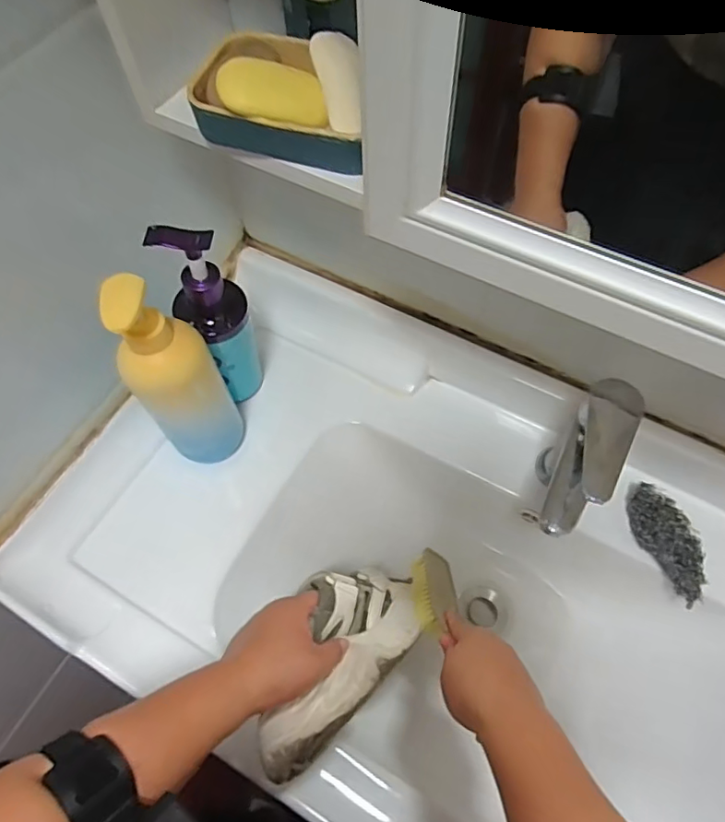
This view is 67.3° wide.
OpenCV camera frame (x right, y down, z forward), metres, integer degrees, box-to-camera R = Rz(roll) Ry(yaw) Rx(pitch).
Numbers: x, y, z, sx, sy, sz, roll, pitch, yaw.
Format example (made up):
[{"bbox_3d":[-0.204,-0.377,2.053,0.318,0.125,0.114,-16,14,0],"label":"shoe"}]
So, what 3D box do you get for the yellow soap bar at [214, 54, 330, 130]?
[{"bbox_3d":[-0.057,-0.206,0.353,0.068,0.019,0.035,4,103,-6],"label":"yellow soap bar"}]

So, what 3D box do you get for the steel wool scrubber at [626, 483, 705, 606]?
[{"bbox_3d":[0.297,0.124,0.526,0.047,0.028,0.110,-21,76,-10],"label":"steel wool scrubber"}]

